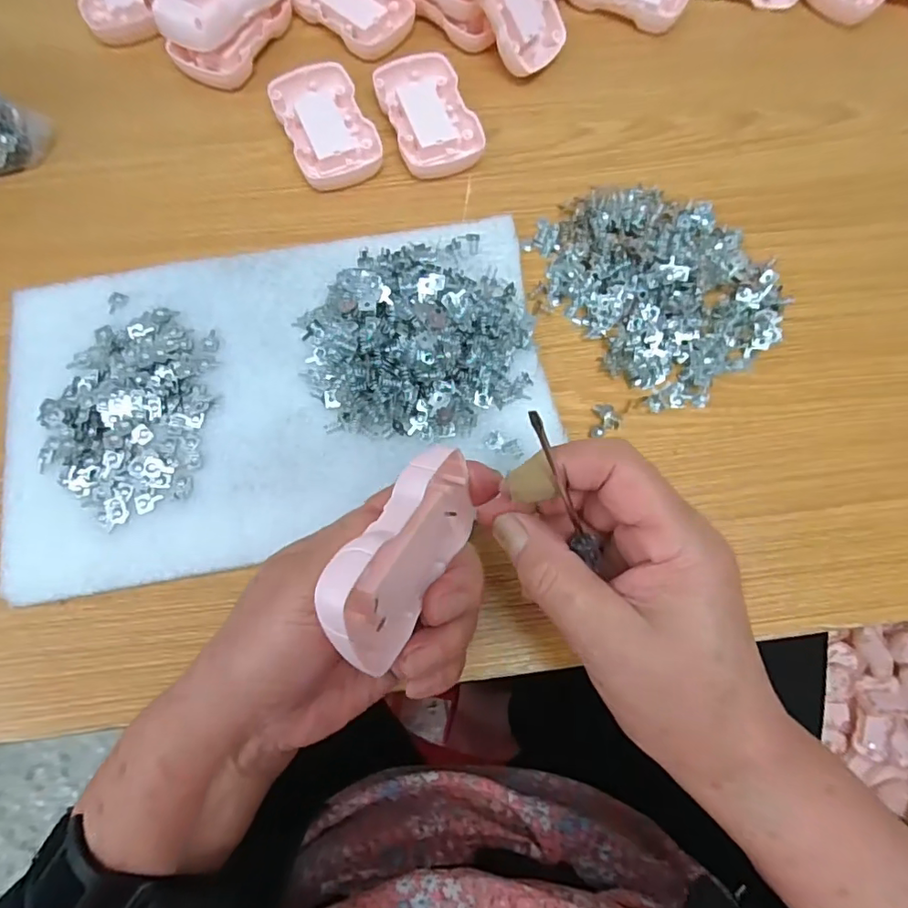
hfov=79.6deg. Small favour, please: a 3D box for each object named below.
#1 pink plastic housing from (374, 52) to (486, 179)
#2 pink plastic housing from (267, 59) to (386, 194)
[{"bbox_3d":[-0.018,-0.228,0.367,0.054,0.013,0.087,-21,78,-6],"label":"pink plastic housing"},{"bbox_3d":[-0.085,-0.219,0.364,0.054,0.015,0.088,-23,78,-7],"label":"pink plastic housing"}]

